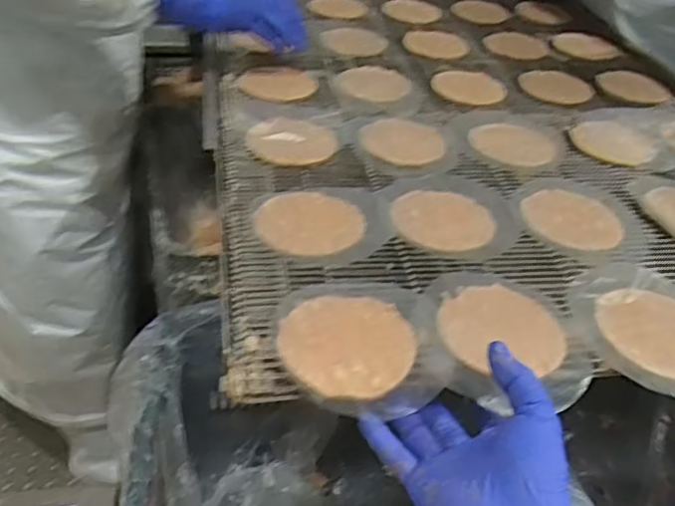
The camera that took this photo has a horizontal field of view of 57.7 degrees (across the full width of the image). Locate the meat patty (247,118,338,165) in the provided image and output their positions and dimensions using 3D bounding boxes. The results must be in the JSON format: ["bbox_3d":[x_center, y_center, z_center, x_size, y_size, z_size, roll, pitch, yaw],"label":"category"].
[{"bbox_3d":[-0.045,-0.110,0.603,0.083,0.013,0.069,-3,40,-10],"label":"meat patty"}]

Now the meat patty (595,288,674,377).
[{"bbox_3d":[0.230,0.055,0.438,0.082,0.004,0.081,3,40,-3],"label":"meat patty"}]

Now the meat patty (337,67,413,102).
[{"bbox_3d":[0.044,-0.198,0.720,0.083,0.008,0.085,3,40,-3],"label":"meat patty"}]

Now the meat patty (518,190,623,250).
[{"bbox_3d":[0.207,-0.030,0.542,0.086,0.005,0.074,14,40,10],"label":"meat patty"}]

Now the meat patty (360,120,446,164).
[{"bbox_3d":[0.067,-0.115,0.622,0.081,0.005,0.079,3,40,-3],"label":"meat patty"}]

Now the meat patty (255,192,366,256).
[{"bbox_3d":[-0.023,-0.025,0.505,0.084,0.008,0.079,3,40,-3],"label":"meat patty"}]

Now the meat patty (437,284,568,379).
[{"bbox_3d":[0.113,0.051,0.427,0.084,0.006,0.076,1,40,-5],"label":"meat patty"}]

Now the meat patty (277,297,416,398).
[{"bbox_3d":[0.006,0.059,0.403,0.086,0.010,0.082,-1,40,-8],"label":"meat patty"}]

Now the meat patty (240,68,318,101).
[{"bbox_3d":[-0.066,-0.194,0.705,0.088,0.008,0.066,11,40,7],"label":"meat patty"}]

